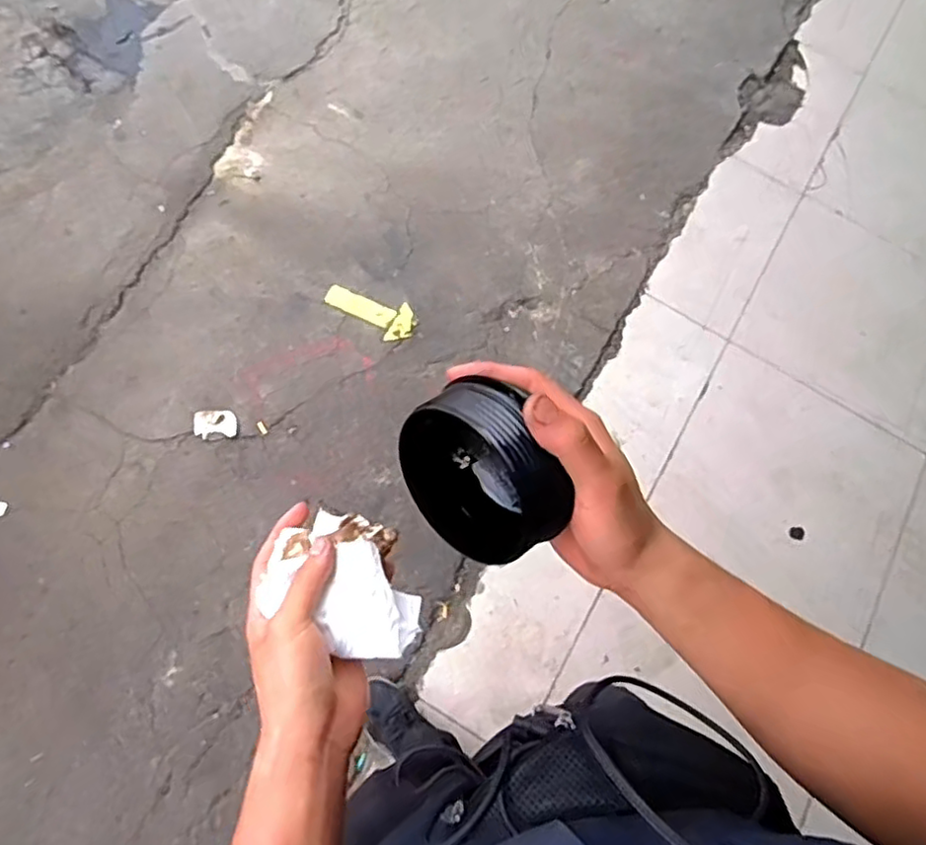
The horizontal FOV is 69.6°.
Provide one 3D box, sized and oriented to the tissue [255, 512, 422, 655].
[{"bbox_3d":[-0.077,0.113,0.476,0.110,0.039,0.083,30,74,10],"label":"tissue"}]

